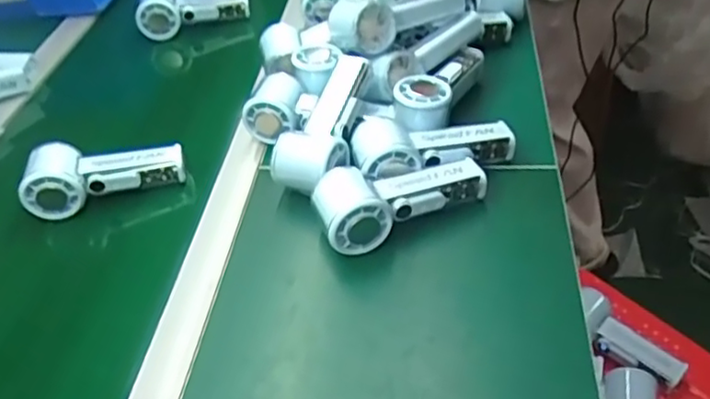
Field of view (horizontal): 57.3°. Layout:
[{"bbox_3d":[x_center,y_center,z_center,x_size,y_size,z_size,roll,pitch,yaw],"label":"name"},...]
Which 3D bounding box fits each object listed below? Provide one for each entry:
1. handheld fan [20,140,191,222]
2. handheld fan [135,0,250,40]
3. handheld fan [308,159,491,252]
[{"bbox_3d":[-0.249,-0.027,0.649,0.148,0.049,0.055,-9,42,-3],"label":"handheld fan"},{"bbox_3d":[-0.228,-0.268,0.913,0.157,0.055,0.038,-11,42,-2],"label":"handheld fan"},{"bbox_3d":[0.044,-0.001,0.568,0.152,0.056,0.056,-16,43,-11],"label":"handheld fan"}]

